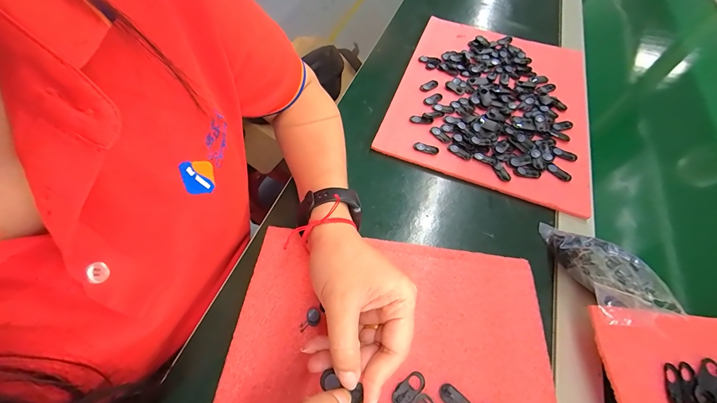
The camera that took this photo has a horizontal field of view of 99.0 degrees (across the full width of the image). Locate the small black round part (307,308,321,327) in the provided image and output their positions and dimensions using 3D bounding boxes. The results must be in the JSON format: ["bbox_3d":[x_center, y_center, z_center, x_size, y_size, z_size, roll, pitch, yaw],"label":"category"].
[{"bbox_3d":[-0.039,0.100,0.265,0.011,0.004,0.015,-7,59,-8],"label":"small black round part"}]

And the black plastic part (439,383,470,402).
[{"bbox_3d":[0.077,0.156,0.237,0.030,0.004,0.014,41,64,20],"label":"black plastic part"}]

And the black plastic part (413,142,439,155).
[{"bbox_3d":[0.085,-0.067,0.383,0.032,0.004,0.013,12,58,3],"label":"black plastic part"}]

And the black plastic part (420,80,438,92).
[{"bbox_3d":[0.103,-0.170,0.447,0.030,0.004,0.015,-30,62,-19],"label":"black plastic part"}]

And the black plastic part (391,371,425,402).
[{"bbox_3d":[0.039,0.148,0.239,0.031,0.005,0.014,-35,67,-23],"label":"black plastic part"}]

